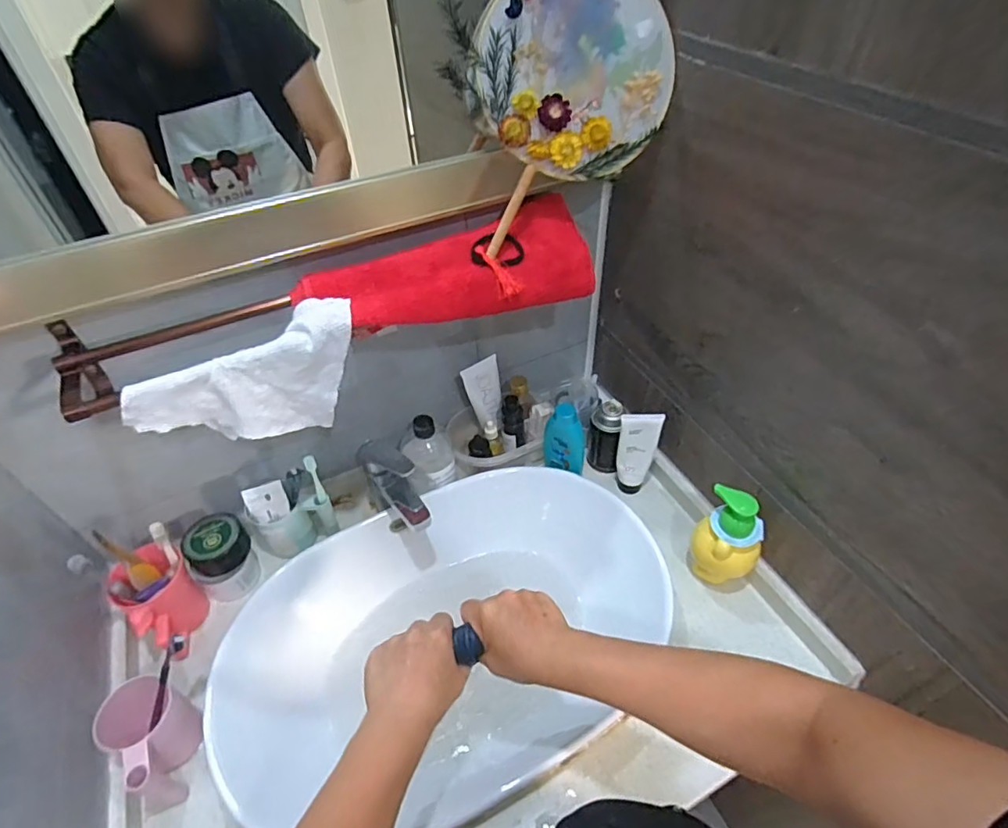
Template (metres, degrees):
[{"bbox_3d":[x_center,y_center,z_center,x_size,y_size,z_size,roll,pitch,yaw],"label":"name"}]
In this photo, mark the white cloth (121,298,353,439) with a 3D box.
[{"bbox_3d":[-0.266,-0.025,0.588,0.229,0.126,0.043,-28,51,-22],"label":"white cloth"}]

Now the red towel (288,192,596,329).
[{"bbox_3d":[-0.060,-0.161,0.630,0.345,0.078,0.106,-19,48,-14],"label":"red towel"}]

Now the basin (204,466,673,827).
[{"bbox_3d":[-0.062,0.289,0.717,0.559,0.135,0.383,-23,50,-18],"label":"basin"}]

